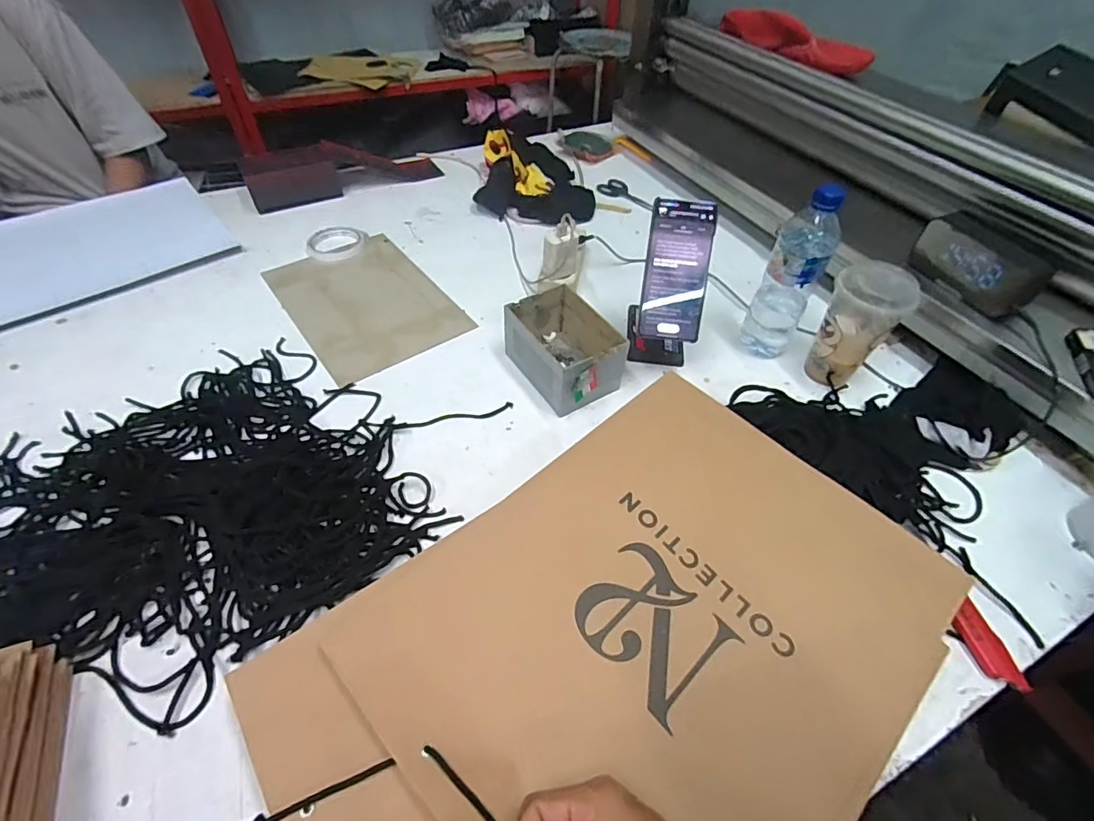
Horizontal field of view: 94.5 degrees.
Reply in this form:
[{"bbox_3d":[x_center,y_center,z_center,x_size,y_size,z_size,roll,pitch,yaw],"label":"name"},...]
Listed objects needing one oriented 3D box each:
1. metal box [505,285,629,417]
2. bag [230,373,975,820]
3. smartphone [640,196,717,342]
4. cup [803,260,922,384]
[{"bbox_3d":[0.021,-0.079,0.647,0.102,0.077,0.155,-24,55,-21],"label":"metal box"},{"bbox_3d":[0.069,0.194,0.398,0.504,0.043,0.346,-31,57,-25],"label":"bag"},{"bbox_3d":[0.158,-0.170,0.613,0.074,0.166,0.015,5,11,2],"label":"smartphone"},{"bbox_3d":[0.392,-0.109,0.640,0.081,0.145,0.094,37,58,26],"label":"cup"}]

